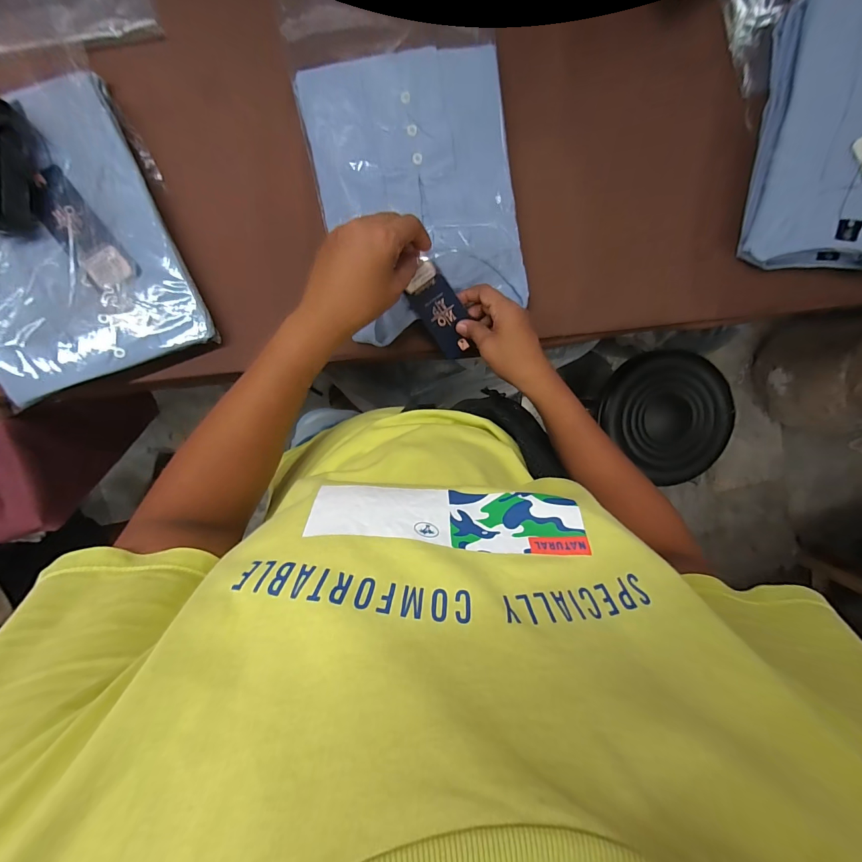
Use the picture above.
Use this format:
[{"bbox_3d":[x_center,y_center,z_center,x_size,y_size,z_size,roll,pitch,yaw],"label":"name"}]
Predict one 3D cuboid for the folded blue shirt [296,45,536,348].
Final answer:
[{"bbox_3d":[-0.008,-0.250,0.401,0.206,0.025,0.267,-12,98,-4],"label":"folded blue shirt"}]

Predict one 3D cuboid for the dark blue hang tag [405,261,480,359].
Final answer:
[{"bbox_3d":[0.015,-0.127,0.415,0.043,0.006,0.112,-32,117,10],"label":"dark blue hang tag"}]

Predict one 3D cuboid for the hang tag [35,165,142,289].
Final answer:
[{"bbox_3d":[-0.345,-0.197,0.371,0.048,0.010,0.119,-39,94,2],"label":"hang tag"}]

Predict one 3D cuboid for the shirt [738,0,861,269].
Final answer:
[{"bbox_3d":[0.504,-0.335,0.437,0.234,0.061,0.282,4,97,-6],"label":"shirt"}]

